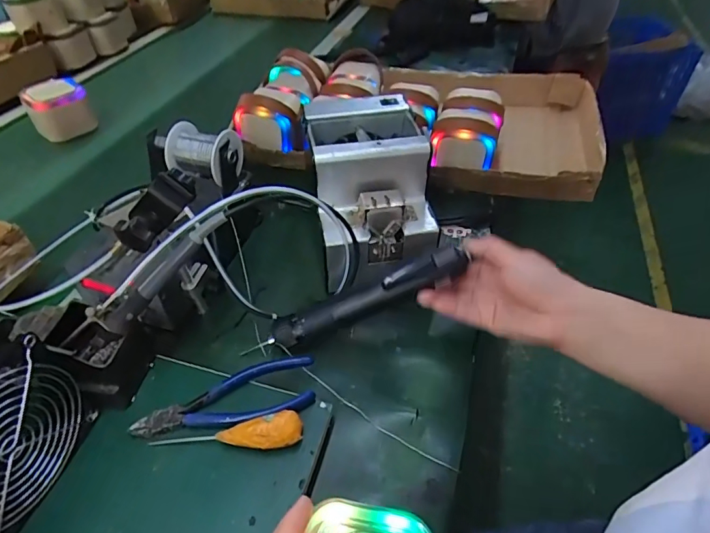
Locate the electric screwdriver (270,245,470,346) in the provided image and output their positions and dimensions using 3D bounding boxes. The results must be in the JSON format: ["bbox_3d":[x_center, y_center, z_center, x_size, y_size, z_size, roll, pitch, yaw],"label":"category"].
[{"bbox_3d":[0.010,0.027,0.440,0.199,0.033,0.027,-24,46,6],"label":"electric screwdriver"}]

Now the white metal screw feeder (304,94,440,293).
[{"bbox_3d":[0.016,-0.094,0.537,0.124,0.135,0.188,-6,45,-5],"label":"white metal screw feeder"}]

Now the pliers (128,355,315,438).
[{"bbox_3d":[-0.105,0.122,0.395,0.156,0.008,0.061,-23,48,-21],"label":"pliers"}]

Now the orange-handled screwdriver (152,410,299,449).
[{"bbox_3d":[-0.104,0.137,0.372,0.120,0.024,0.025,-3,45,-2],"label":"orange-handled screwdriver"}]

